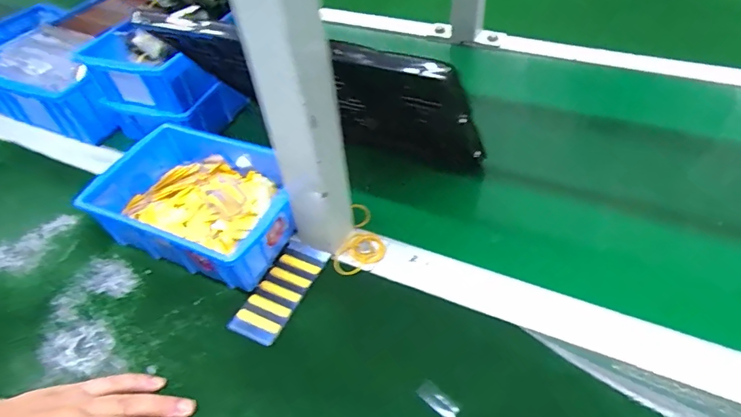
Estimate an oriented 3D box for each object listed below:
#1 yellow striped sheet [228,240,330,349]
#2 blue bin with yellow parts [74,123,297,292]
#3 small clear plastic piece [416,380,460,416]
[{"bbox_3d":[-0.082,0.075,0.427,0.045,0.005,0.107,18,52,21],"label":"yellow striped sheet"},{"bbox_3d":[-0.166,-0.009,0.471,0.205,0.071,0.151,14,50,18],"label":"blue bin with yellow parts"},{"bbox_3d":[0.051,0.145,0.348,0.014,0.004,0.033,-38,54,-25],"label":"small clear plastic piece"}]

